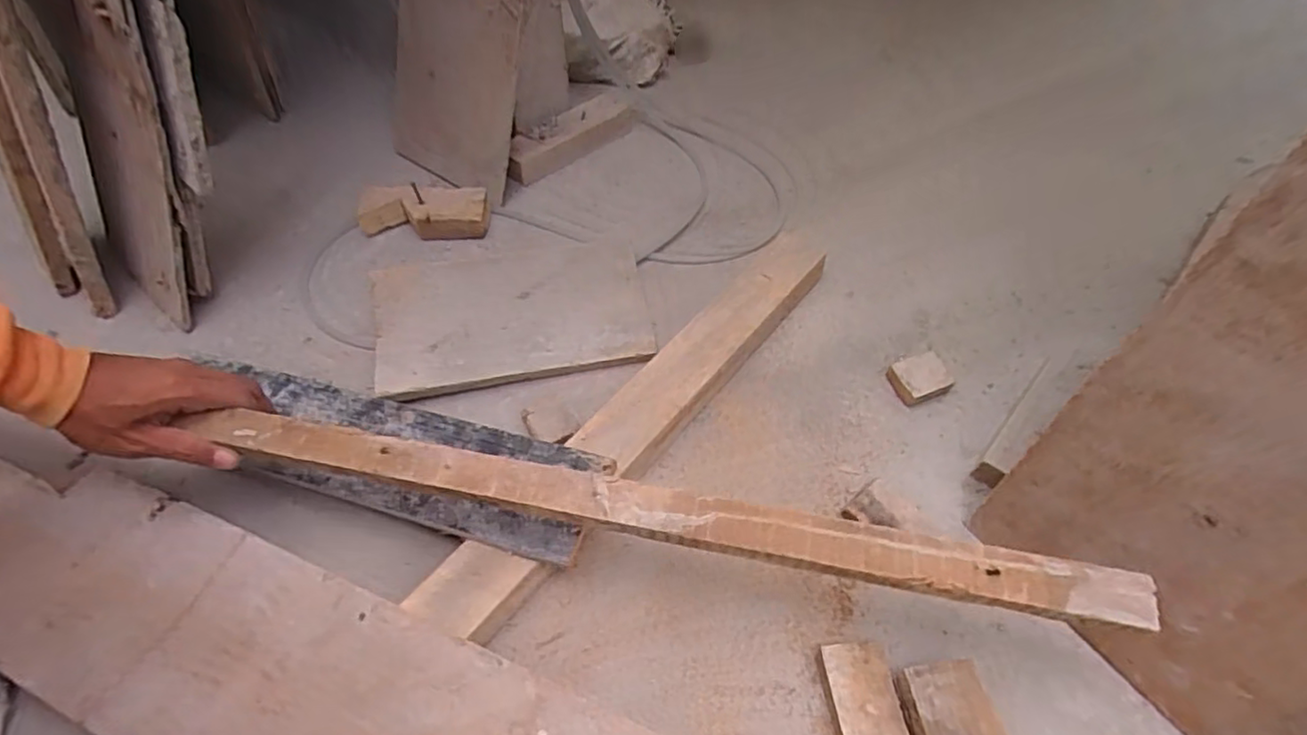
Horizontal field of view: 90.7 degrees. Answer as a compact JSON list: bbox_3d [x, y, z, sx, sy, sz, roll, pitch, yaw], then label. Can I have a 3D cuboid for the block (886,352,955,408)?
[{"bbox_3d":[0.267,0.011,0.646,0.053,0.022,0.045,-20,55,-15],"label":"block"}]

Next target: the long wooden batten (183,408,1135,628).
[{"bbox_3d":[-0.006,0.096,0.437,0.619,0.014,0.036,9,53,8],"label":"long wooden batten"}]

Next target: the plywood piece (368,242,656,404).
[{"bbox_3d":[-0.146,-0.058,0.677,0.276,0.018,0.160,-10,60,-9],"label":"plywood piece"}]

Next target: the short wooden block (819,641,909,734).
[{"bbox_3d":[0.154,0.248,0.470,0.047,0.020,0.085,-3,53,-3],"label":"short wooden block"}]

